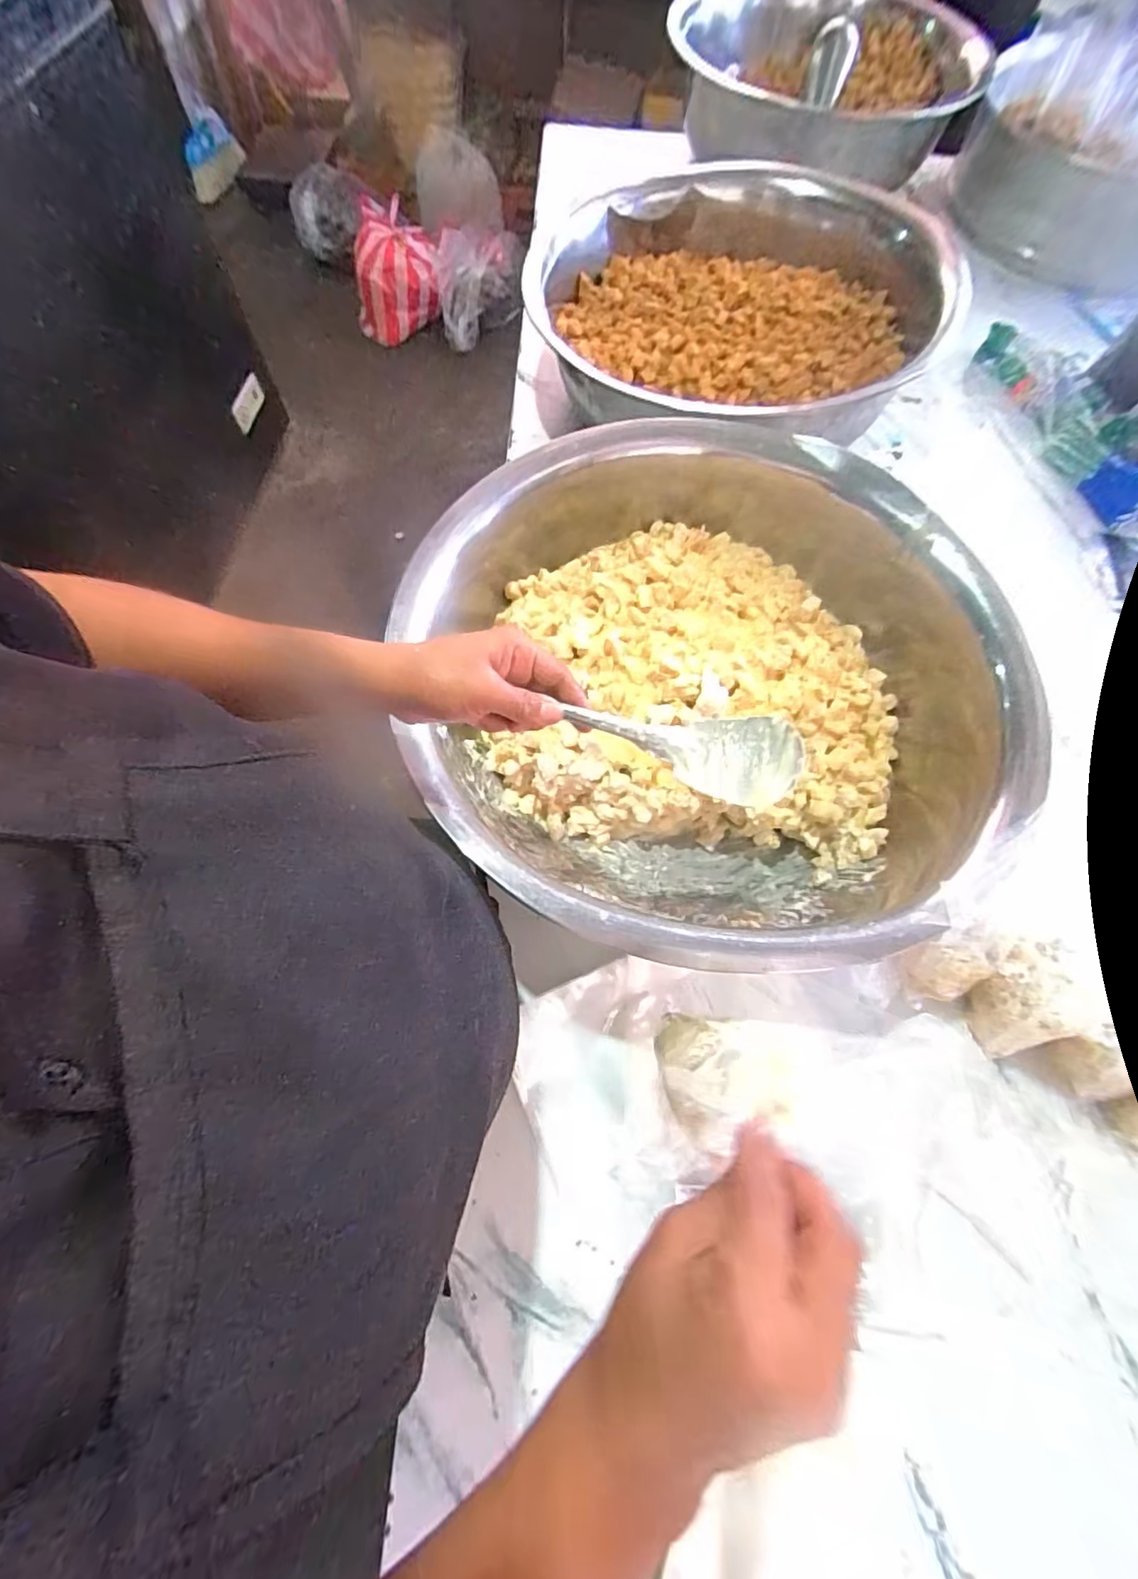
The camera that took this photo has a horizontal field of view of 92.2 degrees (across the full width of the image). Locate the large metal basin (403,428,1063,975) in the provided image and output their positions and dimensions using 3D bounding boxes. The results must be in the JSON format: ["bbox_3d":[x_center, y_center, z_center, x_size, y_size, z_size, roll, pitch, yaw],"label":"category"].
[{"bbox_3d":[0.151,-0.095,0.550,0.580,0.169,0.539,1,68,-2],"label":"large metal basin"}]

